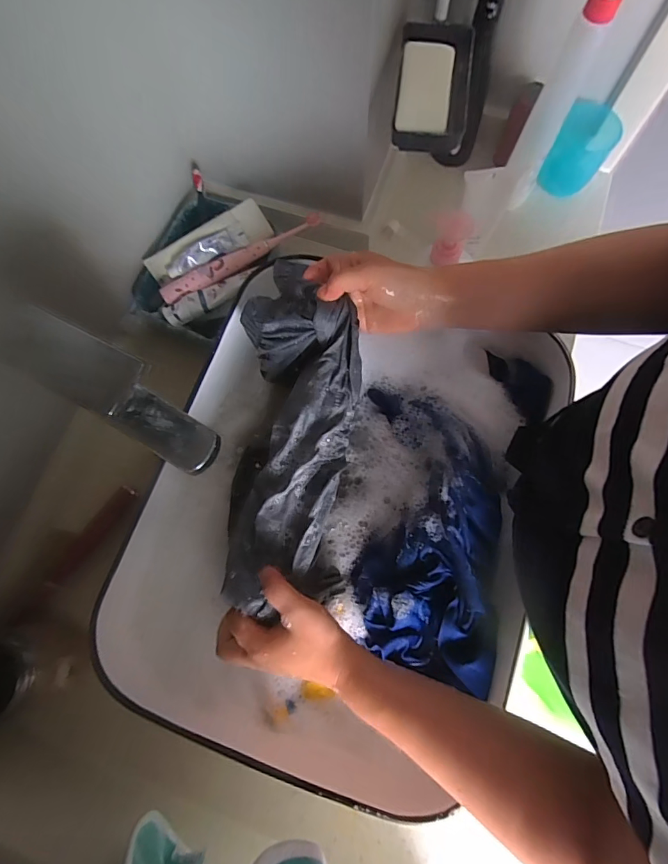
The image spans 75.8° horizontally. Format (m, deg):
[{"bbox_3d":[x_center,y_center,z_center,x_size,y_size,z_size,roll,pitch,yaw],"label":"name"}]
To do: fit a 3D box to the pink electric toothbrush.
[{"bbox_3d":[-0.120,-0.239,0.581,0.241,0.021,0.028,-32,76,-8],"label":"pink electric toothbrush"}]

